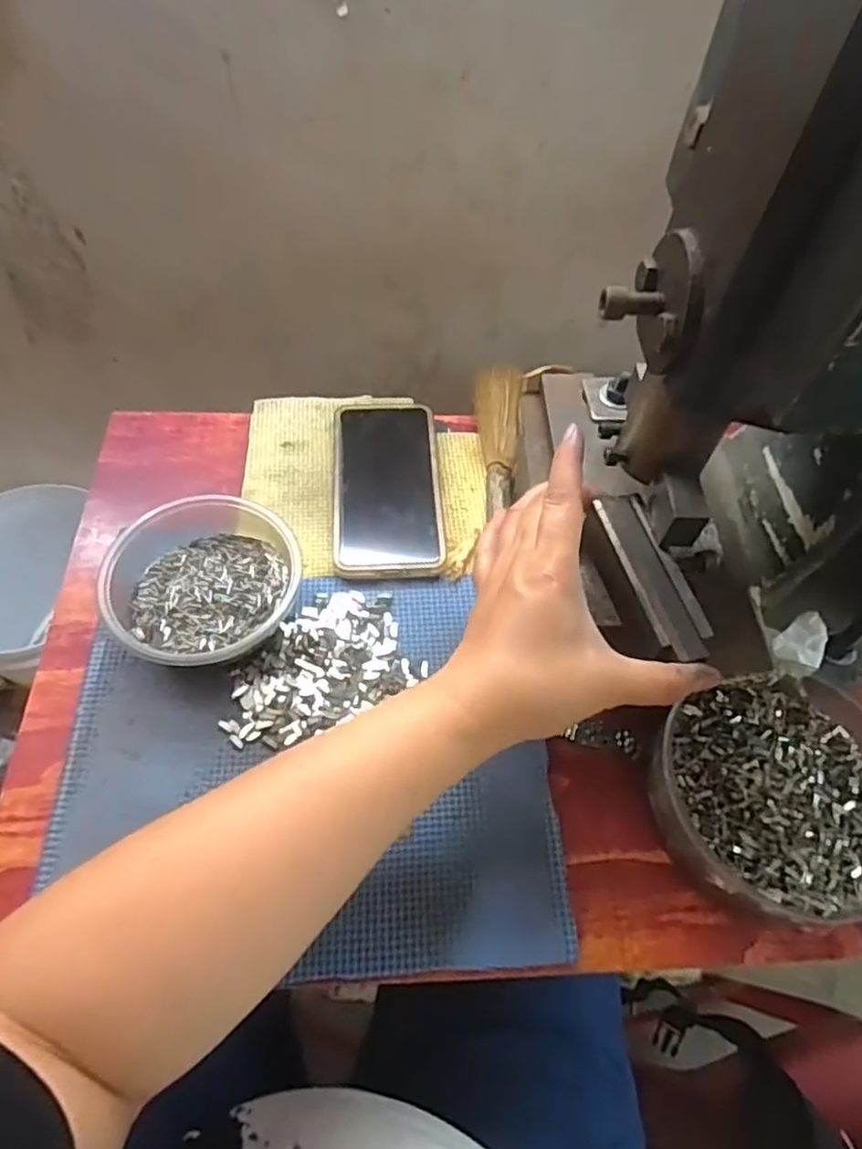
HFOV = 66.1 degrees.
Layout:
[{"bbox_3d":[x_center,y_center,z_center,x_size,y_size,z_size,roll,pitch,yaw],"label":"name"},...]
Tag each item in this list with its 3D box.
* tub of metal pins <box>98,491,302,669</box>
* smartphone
[{"bbox_3d":[-0.143,0.001,0.410,0.109,0.041,0.113,2,58,-3],"label":"tub of metal pins"},{"bbox_3d":[-0.031,-0.069,0.476,0.075,0.016,0.153,-1,58,-4],"label":"smartphone"}]

